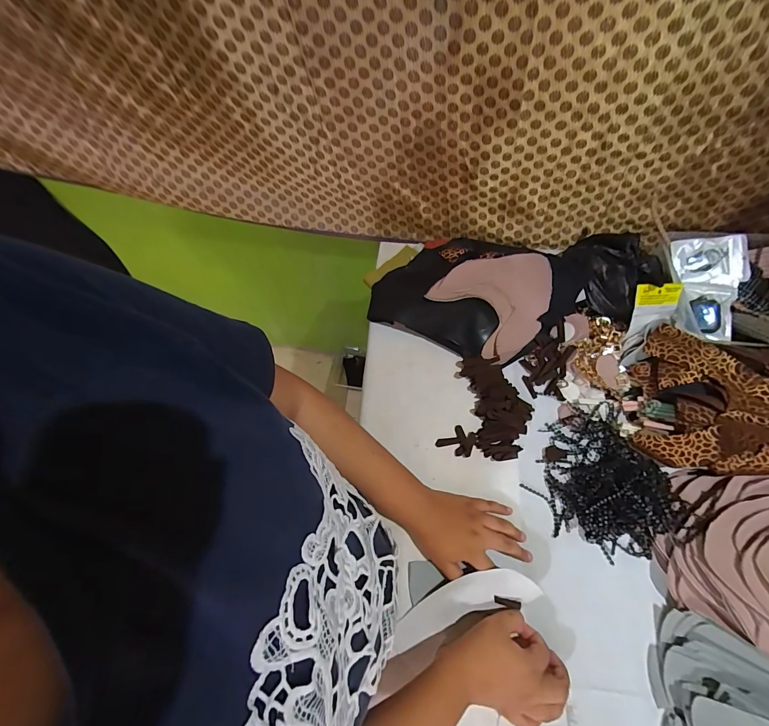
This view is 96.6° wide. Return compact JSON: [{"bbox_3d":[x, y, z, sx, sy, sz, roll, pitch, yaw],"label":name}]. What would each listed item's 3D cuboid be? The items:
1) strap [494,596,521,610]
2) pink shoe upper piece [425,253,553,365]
[{"bbox_3d":[0.139,0.270,0.386,0.028,0.005,0.009,3,67,16],"label":"strap"},{"bbox_3d":[0.182,-0.105,0.542,0.178,0.032,0.164,-37,71,-13],"label":"pink shoe upper piece"}]

